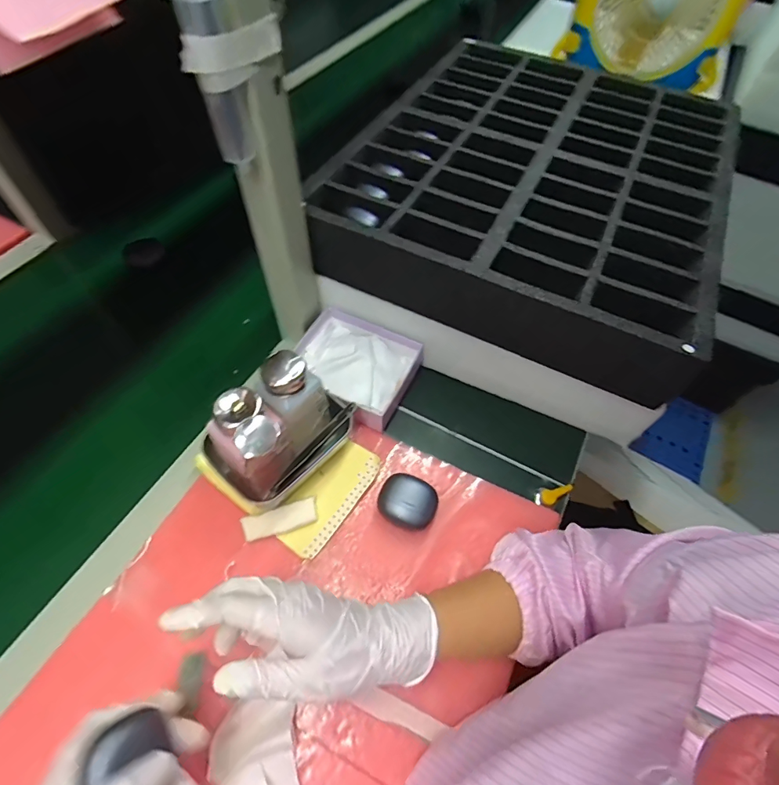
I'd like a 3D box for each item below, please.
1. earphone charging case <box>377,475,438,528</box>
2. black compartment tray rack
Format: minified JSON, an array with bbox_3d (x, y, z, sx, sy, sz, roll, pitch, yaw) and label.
[{"bbox_3d":[0.018,0.107,0.437,0.056,0.028,0.048,24,59,13],"label":"earphone charging case"},{"bbox_3d":[0.180,-0.261,0.560,0.424,0.094,0.462,24,59,13],"label":"black compartment tray rack"}]

